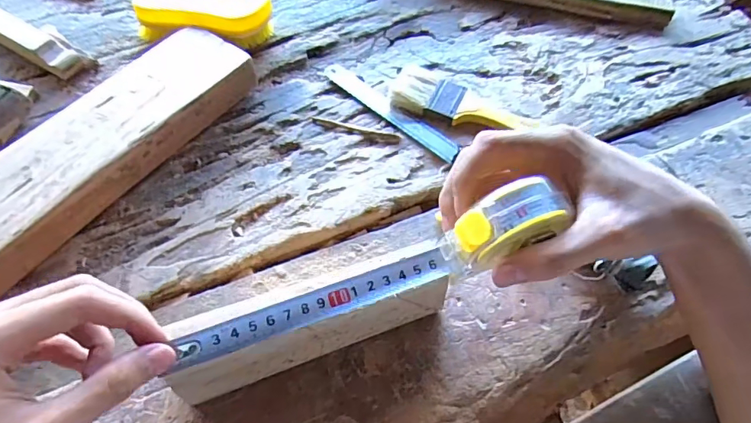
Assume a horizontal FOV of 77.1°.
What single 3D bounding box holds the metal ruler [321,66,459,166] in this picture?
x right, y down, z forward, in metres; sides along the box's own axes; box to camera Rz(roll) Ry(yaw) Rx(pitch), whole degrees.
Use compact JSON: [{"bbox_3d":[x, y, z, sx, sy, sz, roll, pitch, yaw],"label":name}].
[{"bbox_3d":[0.012,-0.094,0.432,0.155,0.004,0.020,39,63,21],"label":"metal ruler"}]

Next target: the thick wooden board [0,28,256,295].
[{"bbox_3d":[-0.220,-0.046,0.372,0.079,0.041,0.279,31,62,14],"label":"thick wooden board"}]

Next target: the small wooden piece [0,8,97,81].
[{"bbox_3d":[-0.348,-0.175,0.449,0.176,0.025,0.038,29,61,12],"label":"small wooden piece"}]

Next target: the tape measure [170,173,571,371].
[{"bbox_3d":[0.000,0.038,0.263,0.218,0.048,0.025,-20,61,-2],"label":"tape measure"}]

